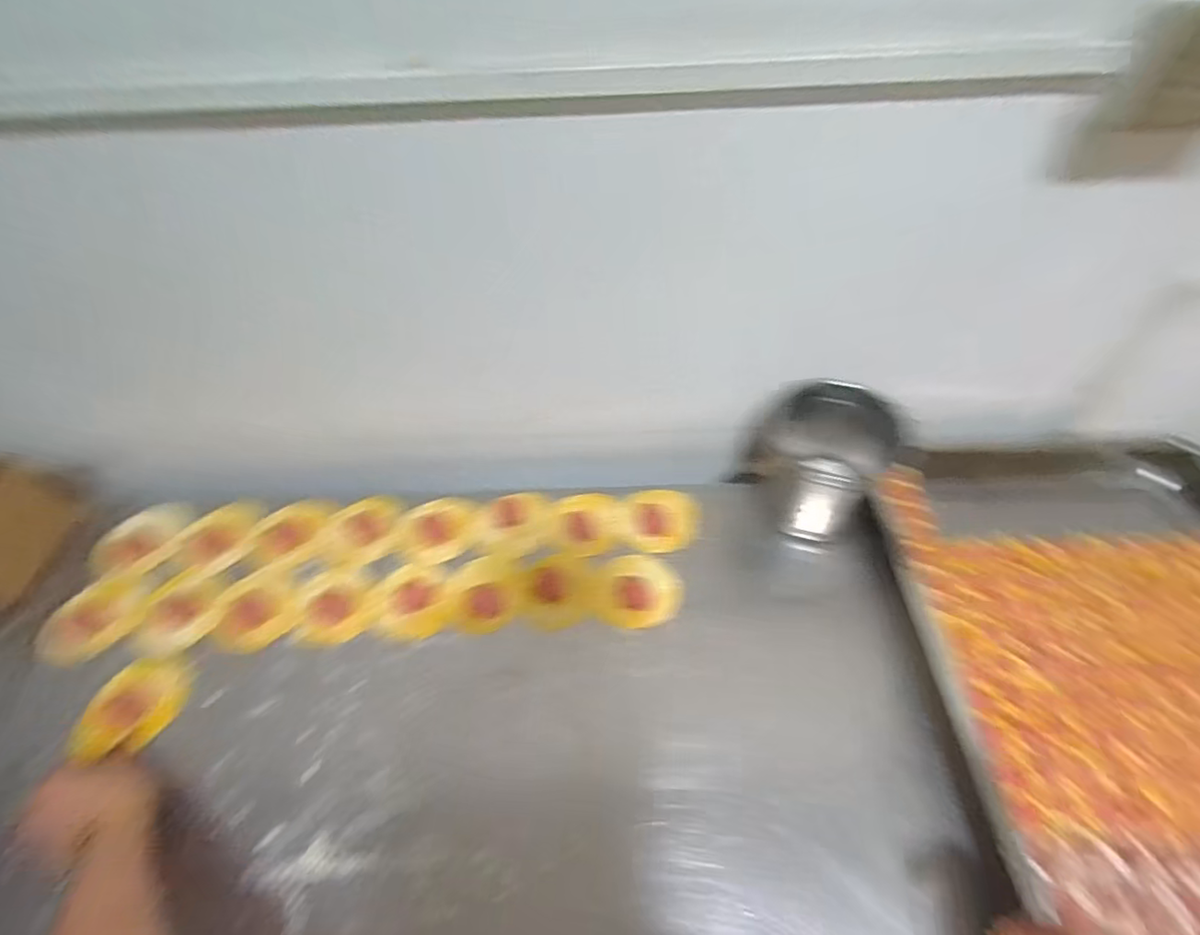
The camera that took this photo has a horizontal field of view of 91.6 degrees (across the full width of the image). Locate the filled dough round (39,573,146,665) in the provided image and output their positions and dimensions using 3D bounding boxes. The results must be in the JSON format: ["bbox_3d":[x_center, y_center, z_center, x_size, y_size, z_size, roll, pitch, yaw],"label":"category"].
[{"bbox_3d":[-0.526,0.154,0.605,0.074,0.027,0.093,27,56,21],"label":"filled dough round"}]

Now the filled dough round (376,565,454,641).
[{"bbox_3d":[-0.196,0.138,0.616,0.078,0.005,0.083,-2,51,-1],"label":"filled dough round"}]

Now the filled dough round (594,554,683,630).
[{"bbox_3d":[0.041,0.129,0.609,0.088,0.010,0.082,1,51,2],"label":"filled dough round"}]

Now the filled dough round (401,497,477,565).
[{"bbox_3d":[-0.185,0.068,0.665,0.087,0.014,0.070,-33,57,-24],"label":"filled dough round"}]

